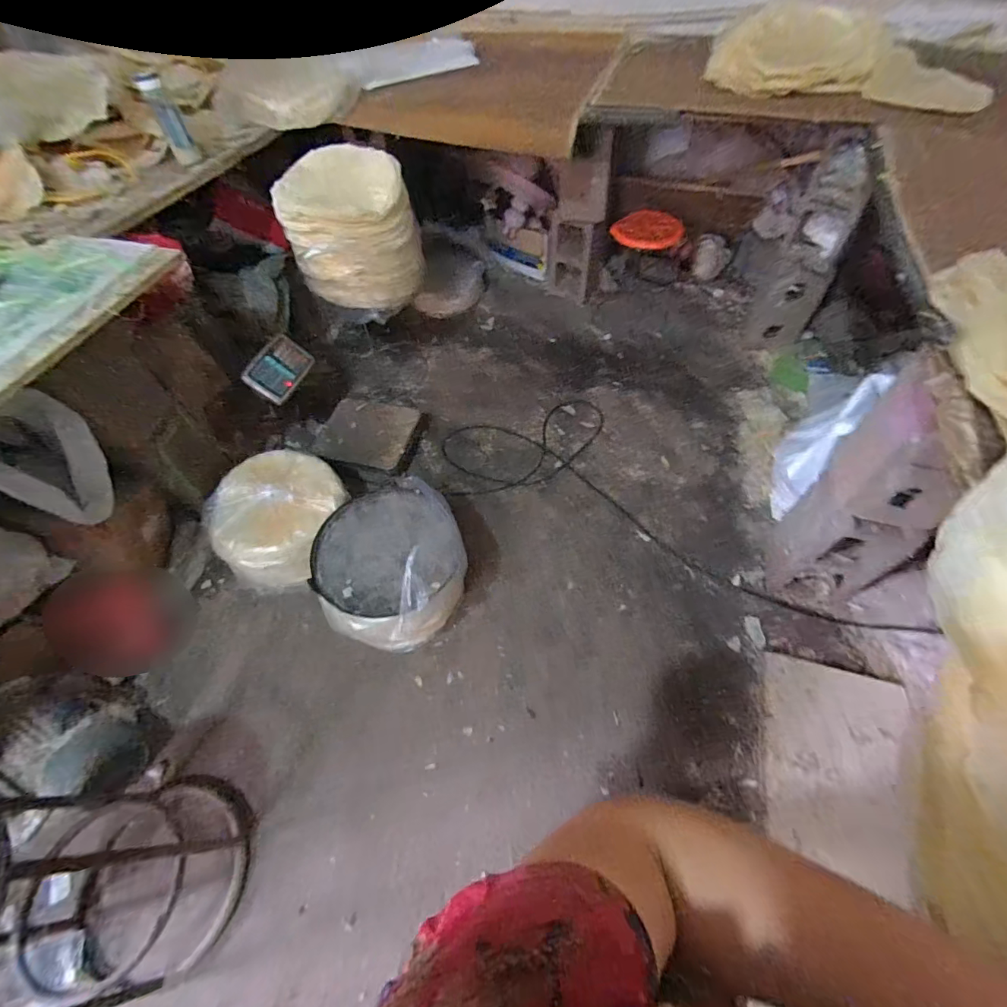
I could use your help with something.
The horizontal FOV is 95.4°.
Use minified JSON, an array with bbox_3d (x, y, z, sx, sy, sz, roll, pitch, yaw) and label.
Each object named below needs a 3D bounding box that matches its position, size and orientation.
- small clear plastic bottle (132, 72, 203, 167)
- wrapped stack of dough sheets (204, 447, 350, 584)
[{"bbox_3d":[-0.954,-1.096,1.311,0.068,0.208,0.064,-31,39,-16],"label":"small clear plastic bottle"},{"bbox_3d":[-0.709,0.031,1.450,0.360,0.186,0.414,14,57,12],"label":"wrapped stack of dough sheets"}]

